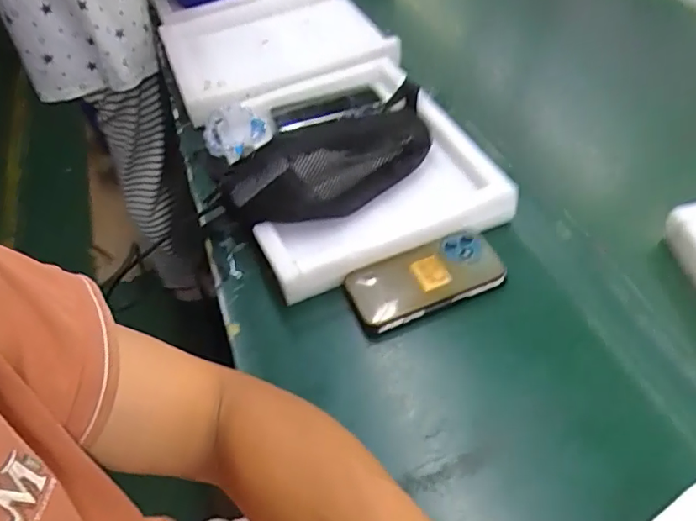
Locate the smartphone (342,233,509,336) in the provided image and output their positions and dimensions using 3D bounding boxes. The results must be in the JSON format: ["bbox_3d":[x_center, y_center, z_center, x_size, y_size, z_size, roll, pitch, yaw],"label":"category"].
[{"bbox_3d":[0.081,0.013,0.571,0.159,0.017,0.078,-22,50,-12],"label":"smartphone"}]

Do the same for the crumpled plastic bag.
[{"bbox_3d":[-0.156,-0.176,0.758,0.087,0.037,0.092,-17,50,-8],"label":"crumpled plastic bag"}]

